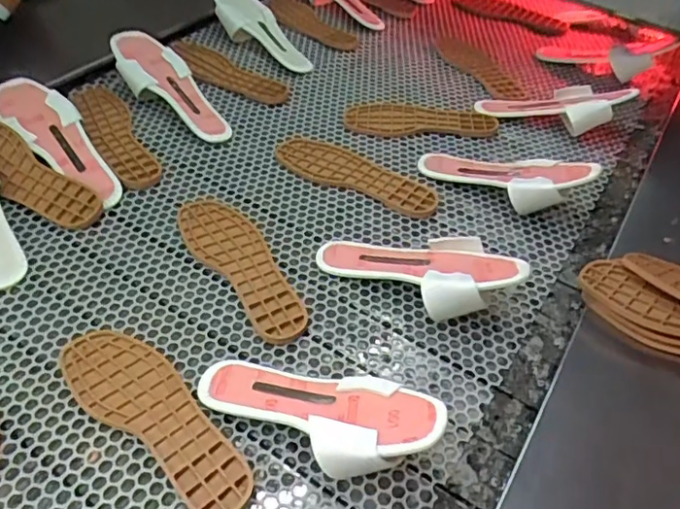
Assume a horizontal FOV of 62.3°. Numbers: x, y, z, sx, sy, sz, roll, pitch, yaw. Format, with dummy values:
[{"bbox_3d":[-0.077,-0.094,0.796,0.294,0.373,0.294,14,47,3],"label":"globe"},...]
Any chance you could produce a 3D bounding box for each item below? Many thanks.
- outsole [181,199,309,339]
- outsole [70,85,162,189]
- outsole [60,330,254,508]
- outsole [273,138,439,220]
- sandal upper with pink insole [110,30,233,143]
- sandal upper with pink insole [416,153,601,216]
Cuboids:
[{"bbox_3d":[-0.121,0.007,0.701,0.087,0.013,0.256,-26,54,-27],"label":"outsole"},{"bbox_3d":[-0.342,-0.185,0.851,0.072,0.019,0.265,-20,52,-23],"label":"outsole"},{"bbox_3d":[-0.182,0.153,0.559,0.256,0.013,0.086,32,51,22],"label":"outsole"},{"bbox_3d":[0.023,-0.122,0.837,0.258,0.012,0.086,24,49,16],"label":"outsole"},{"bbox_3d":[-0.263,-0.267,0.902,0.247,0.035,0.091,45,55,6],"label":"sandal upper with pink insole"},{"bbox_3d":[0.235,-0.107,0.815,0.259,0.060,0.072,15,43,38],"label":"sandal upper with pink insole"}]

